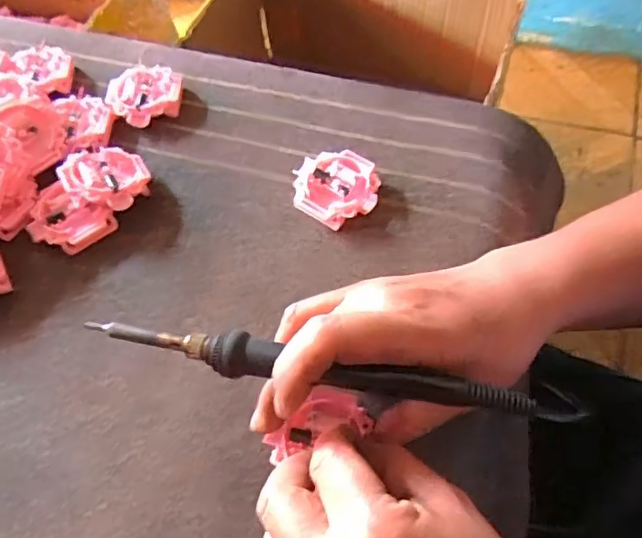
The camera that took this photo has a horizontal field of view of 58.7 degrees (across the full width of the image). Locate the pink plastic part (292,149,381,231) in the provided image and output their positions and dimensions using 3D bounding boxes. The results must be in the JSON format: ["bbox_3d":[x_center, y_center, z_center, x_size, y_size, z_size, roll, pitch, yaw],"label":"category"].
[{"bbox_3d":[0.011,-0.053,0.371,0.054,0.016,0.051,-2,60,3],"label":"pink plastic part"}]

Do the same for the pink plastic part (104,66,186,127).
[{"bbox_3d":[-0.130,-0.128,0.424,0.053,0.016,0.052,-2,60,3],"label":"pink plastic part"}]

